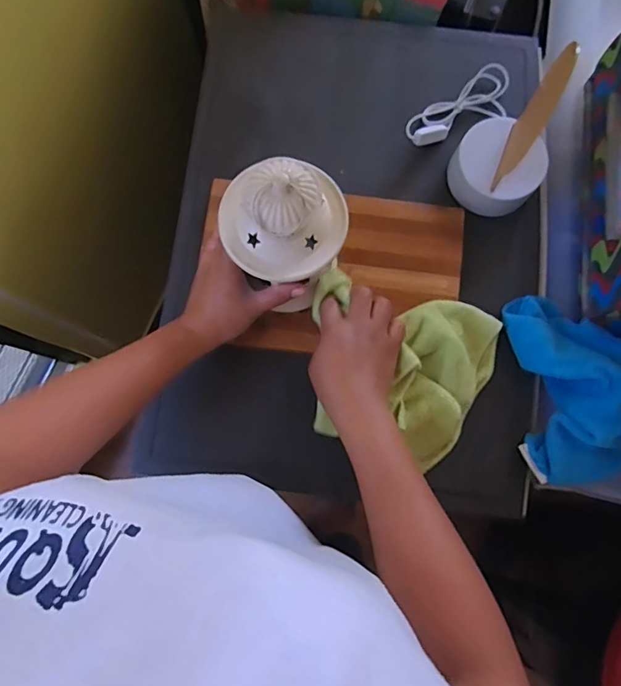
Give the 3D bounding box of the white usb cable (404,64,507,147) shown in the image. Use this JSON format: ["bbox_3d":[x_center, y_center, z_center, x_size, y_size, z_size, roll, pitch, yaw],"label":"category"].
[{"bbox_3d":[0.177,-0.265,0.560,0.146,0.021,0.066,-37,82,-6],"label":"white usb cable"}]

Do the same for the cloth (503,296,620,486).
[{"bbox_3d":[0.270,0.042,0.487,0.125,0.053,0.190,-3,80,-1],"label":"cloth"}]

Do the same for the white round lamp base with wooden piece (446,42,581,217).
[{"bbox_3d":[0.215,-0.210,0.508,0.093,0.107,0.128,41,82,7],"label":"white round lamp base with wooden piece"}]

